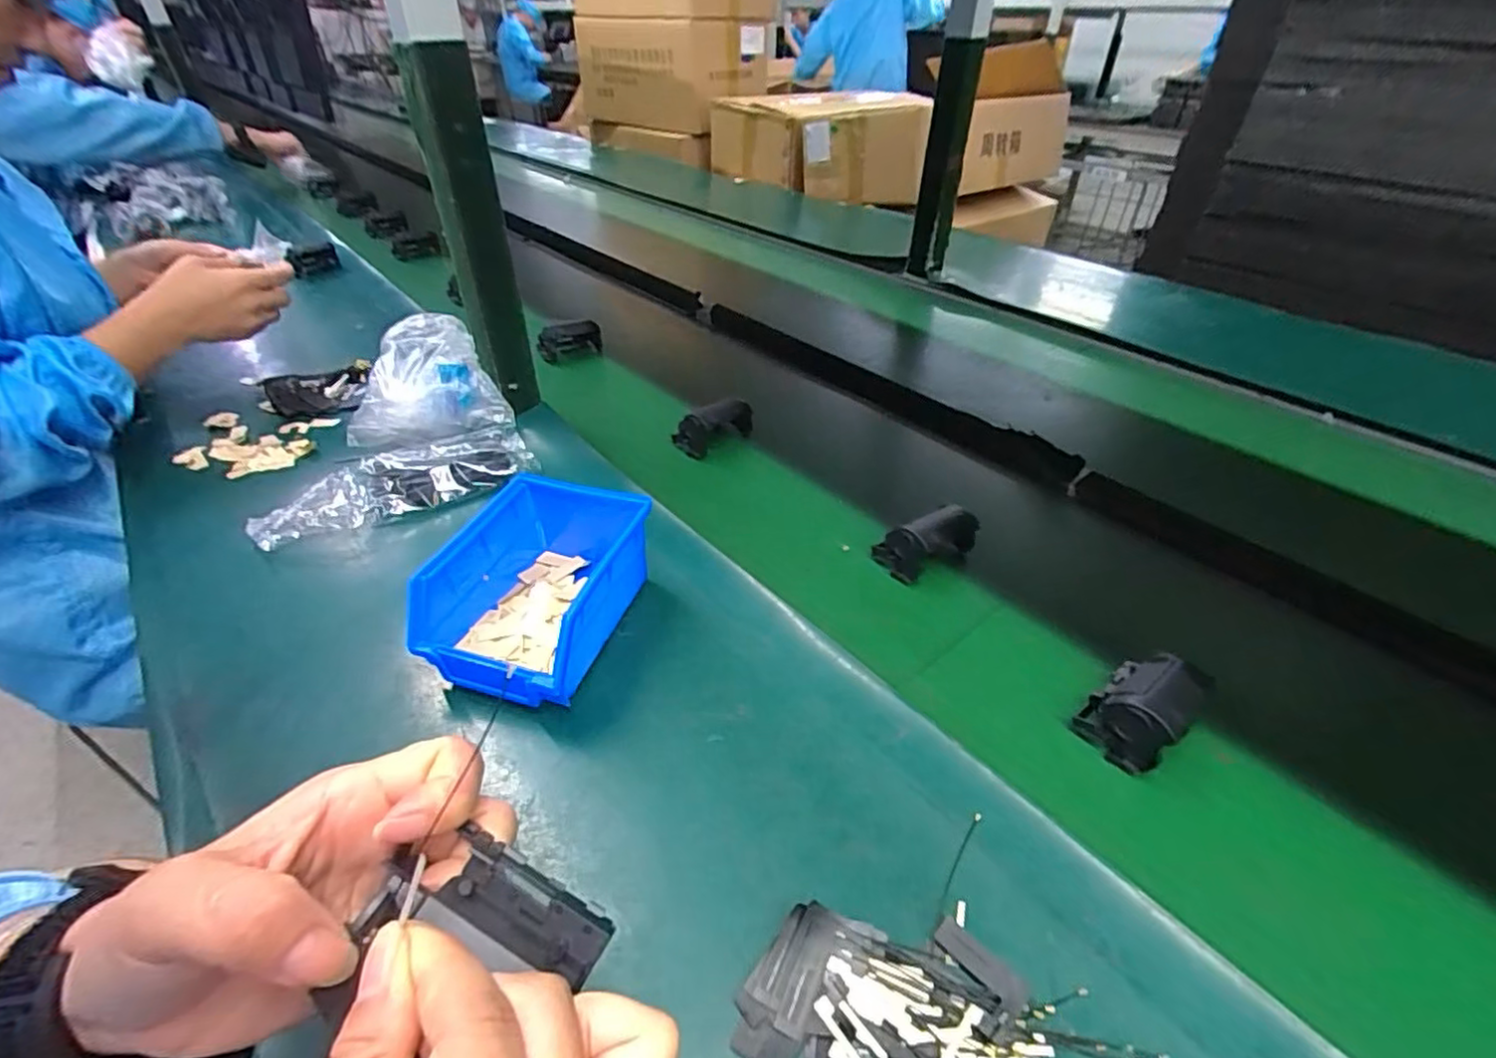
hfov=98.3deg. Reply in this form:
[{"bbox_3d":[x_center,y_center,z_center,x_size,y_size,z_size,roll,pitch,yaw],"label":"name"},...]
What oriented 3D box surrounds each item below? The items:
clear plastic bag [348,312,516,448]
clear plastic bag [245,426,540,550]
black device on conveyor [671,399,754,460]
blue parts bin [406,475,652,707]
[{"bbox_3d":[-0.313,-0.139,0.617,0.143,0.088,0.088,-16,42,-19],"label":"clear plastic bag"},{"bbox_3d":[-0.305,-0.043,0.564,0.218,0.027,0.076,-18,42,-17],"label":"clear plastic bag"},{"bbox_3d":[-0.035,-0.100,0.646,0.075,0.045,0.043,-23,44,-23],"label":"black device on conveyor"},{"bbox_3d":[-0.137,0.041,0.434,0.110,0.077,0.144,12,42,16],"label":"blue parts bin"}]

